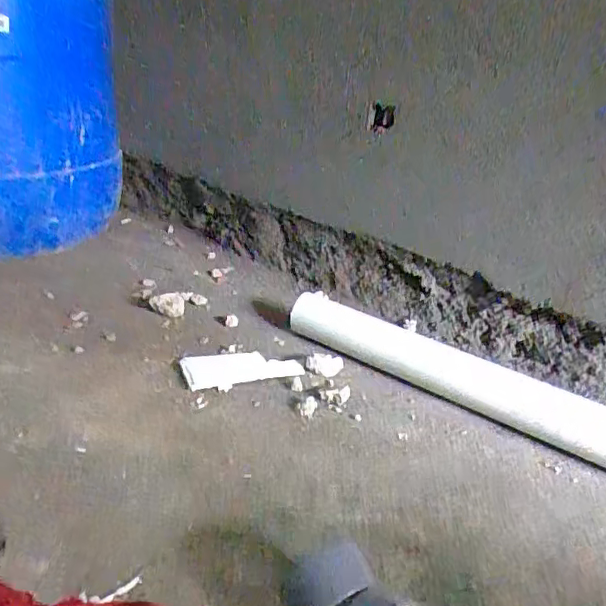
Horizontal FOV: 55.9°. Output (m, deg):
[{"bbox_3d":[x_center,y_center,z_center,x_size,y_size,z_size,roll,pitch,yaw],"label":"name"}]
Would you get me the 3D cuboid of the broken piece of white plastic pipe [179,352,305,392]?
[{"bbox_3d":[-0.114,0.119,1.050,0.201,0.017,0.089,-4,25,-23],"label":"broken piece of white plastic pipe"}]

